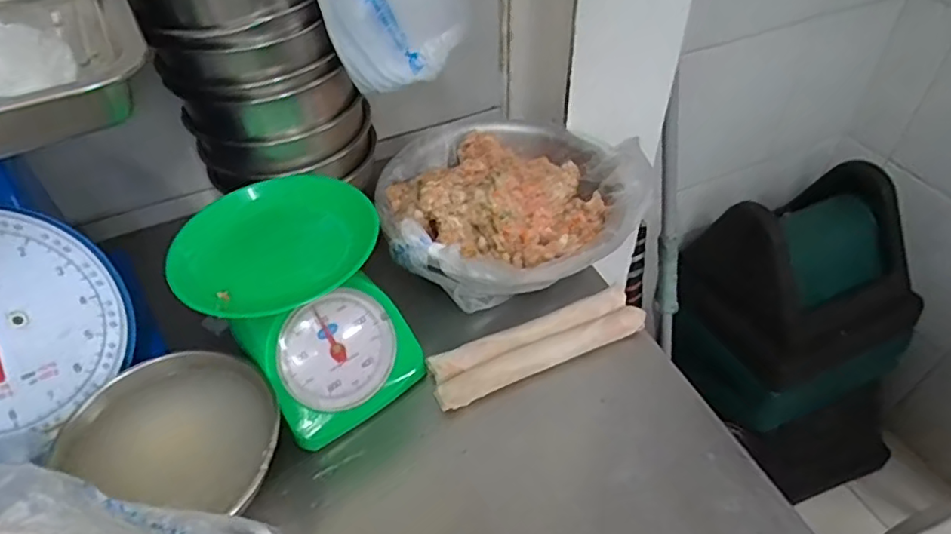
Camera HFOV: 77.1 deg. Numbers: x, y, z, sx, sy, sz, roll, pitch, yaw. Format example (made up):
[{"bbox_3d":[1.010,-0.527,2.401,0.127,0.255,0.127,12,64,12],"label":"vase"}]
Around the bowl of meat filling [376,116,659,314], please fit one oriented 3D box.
[{"bbox_3d":[0.031,-0.071,0.651,0.270,0.085,0.261,-1,47,1],"label":"bowl of meat filling"}]

